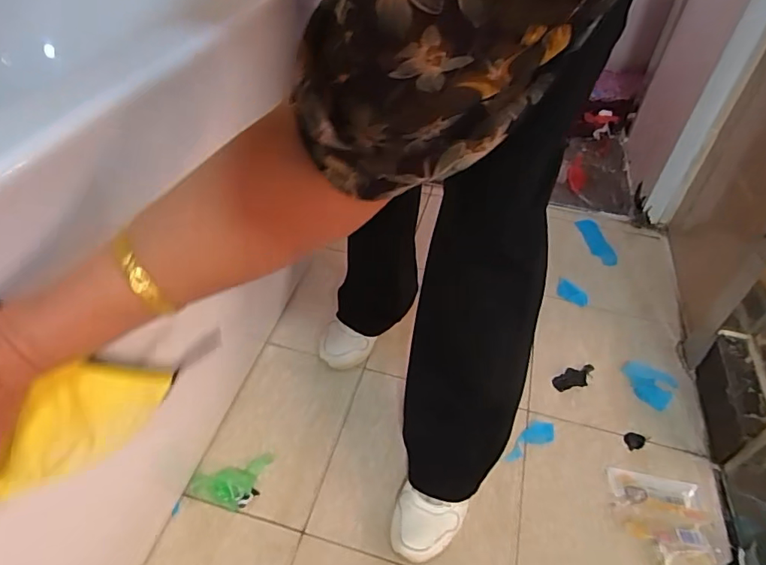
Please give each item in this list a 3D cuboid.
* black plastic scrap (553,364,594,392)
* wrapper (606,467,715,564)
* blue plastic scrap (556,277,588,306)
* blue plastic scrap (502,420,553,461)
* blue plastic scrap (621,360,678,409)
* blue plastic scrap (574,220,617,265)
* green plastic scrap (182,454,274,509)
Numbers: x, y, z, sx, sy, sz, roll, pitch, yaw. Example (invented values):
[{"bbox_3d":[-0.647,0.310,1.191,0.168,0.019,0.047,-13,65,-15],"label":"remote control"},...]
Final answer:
[{"bbox_3d":[0.354,0.175,0.914,0.081,0.022,0.041,-8,45,-10],"label":"black plastic scrap"},{"bbox_3d":[0.412,0.357,0.726,0.131,0.010,0.162,11,45,10],"label":"wrapper"},{"bbox_3d":[0.413,0.025,1.084,0.036,0.028,0.080,-25,50,-25],"label":"blue plastic scrap"},{"bbox_3d":[0.245,0.264,0.831,0.103,0.009,0.041,-16,47,-18],"label":"blue plastic scrap"},{"bbox_3d":[0.497,0.178,0.915,0.099,0.039,0.090,35,53,29],"label":"blue plastic scrap"},{"bbox_3d":[0.536,-0.106,1.236,0.057,0.009,0.184,0,44,-5],"label":"blue plastic scrap"},{"bbox_3d":[-0.225,0.308,0.743,0.124,0.021,0.068,-16,47,-17],"label":"green plastic scrap"}]

